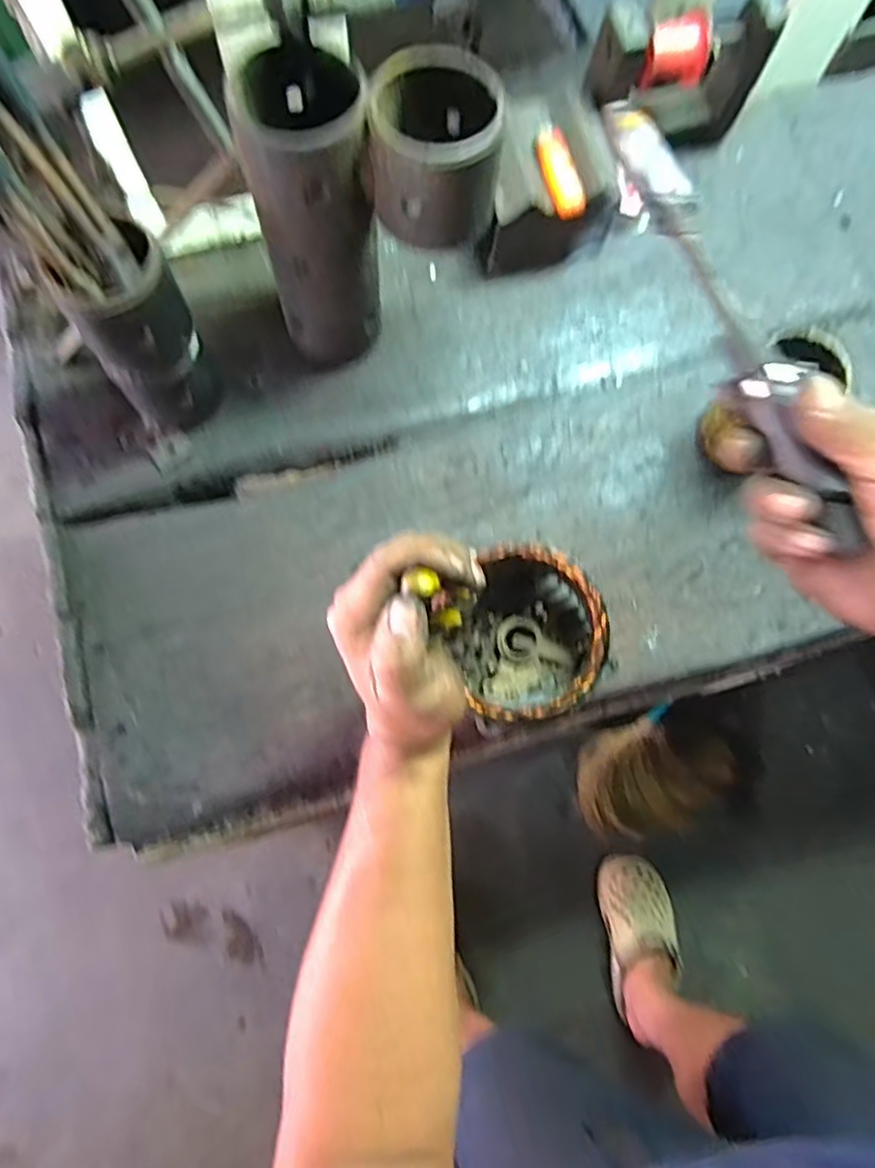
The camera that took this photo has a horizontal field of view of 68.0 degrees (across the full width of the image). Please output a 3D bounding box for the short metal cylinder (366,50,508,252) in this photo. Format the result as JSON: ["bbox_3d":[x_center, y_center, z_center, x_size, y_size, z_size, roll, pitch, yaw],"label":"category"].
[{"bbox_3d":[-0.003,-0.293,0.445,0.087,0.078,0.084,1,75,-2],"label":"short metal cylinder"}]

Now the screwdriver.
[{"bbox_3d":[0.151,-0.144,0.340,0.023,0.025,0.270,-19,77,-7],"label":"screwdriver"}]

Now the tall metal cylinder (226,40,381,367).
[{"bbox_3d":[-0.093,-0.277,0.514,0.084,0.218,0.087,-10,75,-4],"label":"tall metal cylinder"}]

